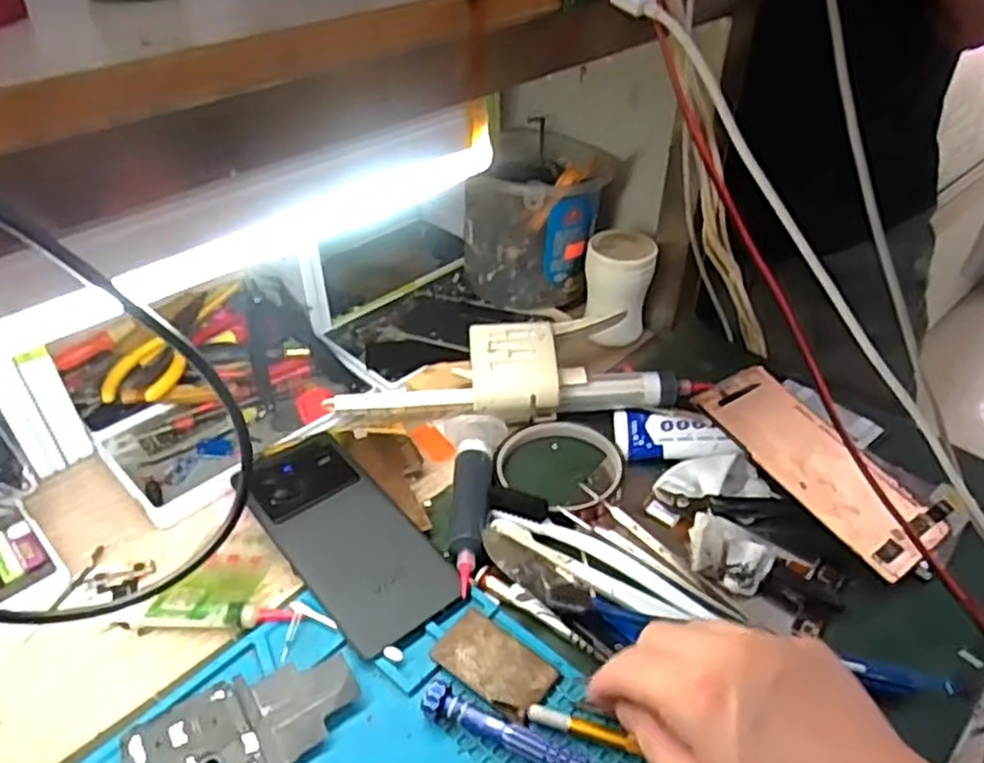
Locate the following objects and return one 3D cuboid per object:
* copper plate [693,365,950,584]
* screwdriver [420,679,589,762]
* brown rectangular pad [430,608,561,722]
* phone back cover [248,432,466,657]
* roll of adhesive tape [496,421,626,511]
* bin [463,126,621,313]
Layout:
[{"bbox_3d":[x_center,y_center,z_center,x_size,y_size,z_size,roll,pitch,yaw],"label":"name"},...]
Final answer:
[{"bbox_3d":[0.211,0.052,0.480,0.072,0.009,0.157,-24,56,-28],"label":"copper plate"},{"bbox_3d":[0.024,0.173,0.352,0.124,0.016,0.016,15,42,17],"label":"screwdriver"},{"bbox_3d":[0.002,0.148,0.392,0.060,0.004,0.038,28,47,29],"label":"brown rectangular pad"},{"bbox_3d":[-0.089,0.090,0.452,0.071,0.010,0.159,-28,47,-30],"label":"phone back cover"},{"bbox_3d":[0.049,0.056,0.499,0.087,0.011,0.073,-10,41,-12],"label":"roll of adhesive tape"},{"bbox_3d":[0.039,-0.137,0.644,0.113,0.122,0.117,0,39,0],"label":"bin"}]

